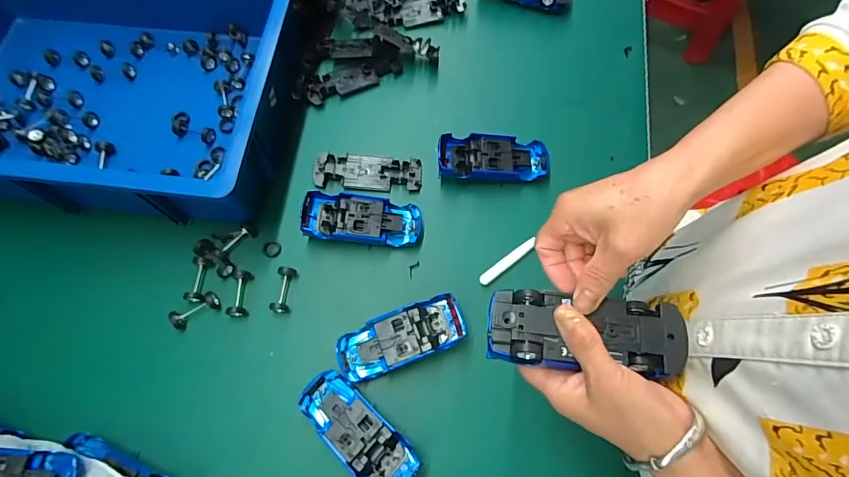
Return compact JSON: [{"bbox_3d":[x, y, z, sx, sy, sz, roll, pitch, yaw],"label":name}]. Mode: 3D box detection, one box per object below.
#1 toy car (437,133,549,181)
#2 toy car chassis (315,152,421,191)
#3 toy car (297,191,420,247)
[{"bbox_3d":[0.079,-0.091,0.521,0.125,0.026,0.054,0,67,2],"label":"toy car"},{"bbox_3d":[-0.067,-0.080,0.532,0.126,0.012,0.044,4,67,4],"label":"toy car chassis"},{"bbox_3d":[-0.069,-0.020,0.497,0.128,0.027,0.052,4,67,4],"label":"toy car"}]

